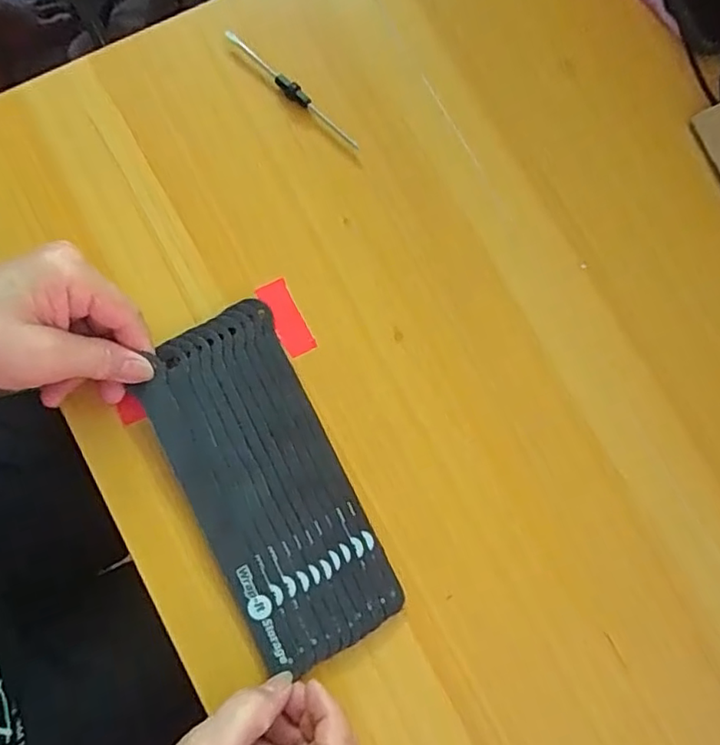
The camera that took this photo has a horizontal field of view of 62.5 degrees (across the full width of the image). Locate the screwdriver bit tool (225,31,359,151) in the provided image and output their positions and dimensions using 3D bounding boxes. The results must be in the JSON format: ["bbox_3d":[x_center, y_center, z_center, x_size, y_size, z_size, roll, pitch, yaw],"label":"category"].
[{"bbox_3d":[-0.044,-0.180,0.381,0.111,0.014,0.008,42,82,6],"label":"screwdriver bit tool"}]

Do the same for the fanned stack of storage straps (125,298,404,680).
[{"bbox_3d":[-0.054,0.062,0.337,0.084,0.014,0.197,-25,83,-5],"label":"fanned stack of storage straps"}]

